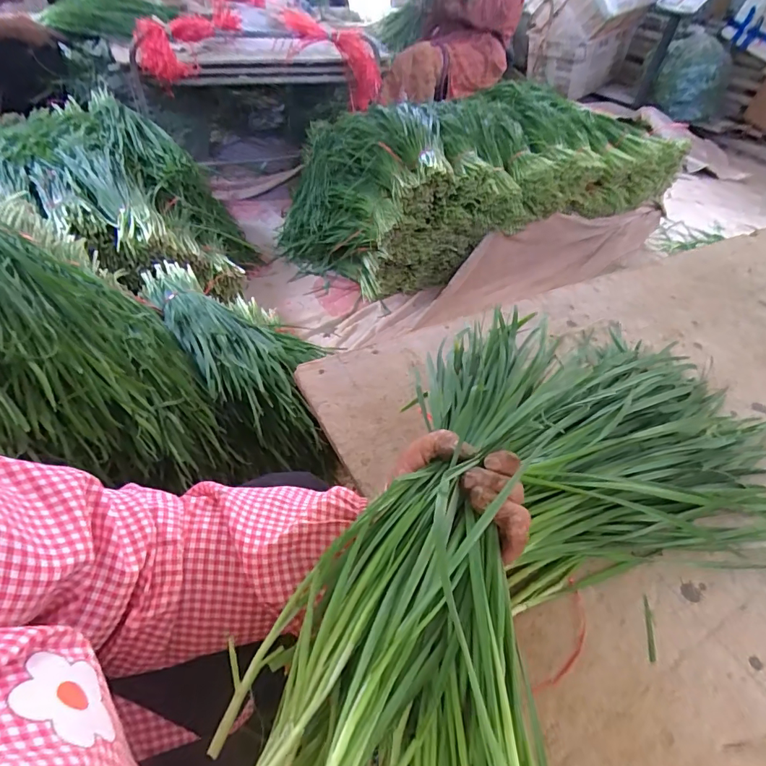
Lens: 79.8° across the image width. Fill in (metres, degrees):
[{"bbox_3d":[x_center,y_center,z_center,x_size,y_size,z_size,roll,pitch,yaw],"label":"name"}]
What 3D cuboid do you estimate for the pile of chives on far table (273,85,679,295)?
[{"bbox_3d":[0.270,-0.678,1.442,1.248,0.405,0.638,-14,47,-3],"label":"pile of chives on far table"}]

